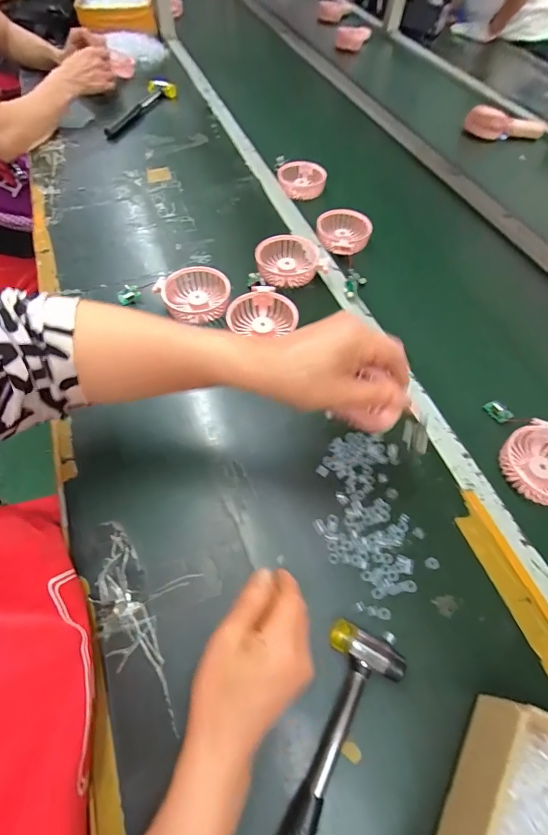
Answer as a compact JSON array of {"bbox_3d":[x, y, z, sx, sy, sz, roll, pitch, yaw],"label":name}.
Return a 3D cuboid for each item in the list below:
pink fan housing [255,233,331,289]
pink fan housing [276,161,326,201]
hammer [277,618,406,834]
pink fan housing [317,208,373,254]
[{"bbox_3d":[0.025,-0.233,0.587,0.104,0.042,0.087,-7,59,-8],"label":"pink fan housing"},{"bbox_3d":[0.053,-0.469,0.757,0.090,0.036,0.084,-7,59,-8],"label":"pink fan housing"},{"bbox_3d":[0.022,0.272,0.276,0.058,0.024,0.232,29,61,14],"label":"hammer"},{"bbox_3d":[0.119,-0.319,0.660,0.090,0.032,0.087,10,58,3],"label":"pink fan housing"}]

